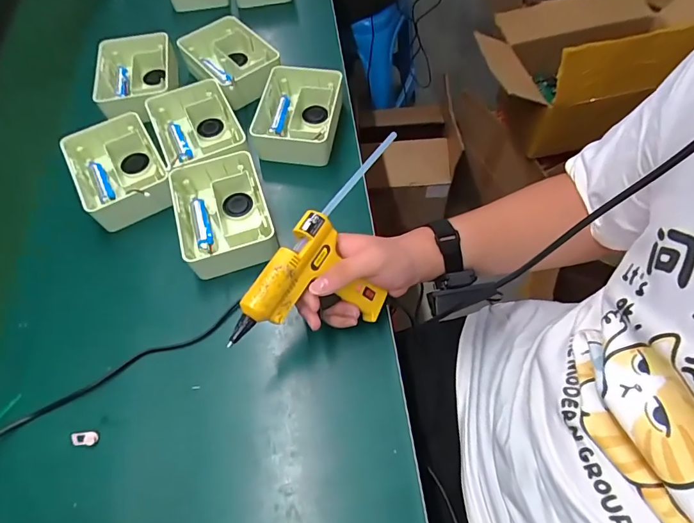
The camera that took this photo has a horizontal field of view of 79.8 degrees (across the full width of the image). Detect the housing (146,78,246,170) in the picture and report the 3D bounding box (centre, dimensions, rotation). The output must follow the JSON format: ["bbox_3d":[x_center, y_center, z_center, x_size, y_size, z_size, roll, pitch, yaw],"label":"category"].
[{"bbox_3d":[-0.205,-0.178,0.581,0.105,0.051,0.149,-25,63,-9],"label":"housing"}]

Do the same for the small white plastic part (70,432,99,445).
[{"bbox_3d":[-0.260,0.176,0.411,0.026,0.006,0.012,-6,61,0],"label":"small white plastic part"}]

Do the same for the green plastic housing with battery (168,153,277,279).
[{"bbox_3d":[-0.152,-0.059,0.515,0.105,0.047,0.153,-19,62,-6],"label":"green plastic housing with battery"}]

